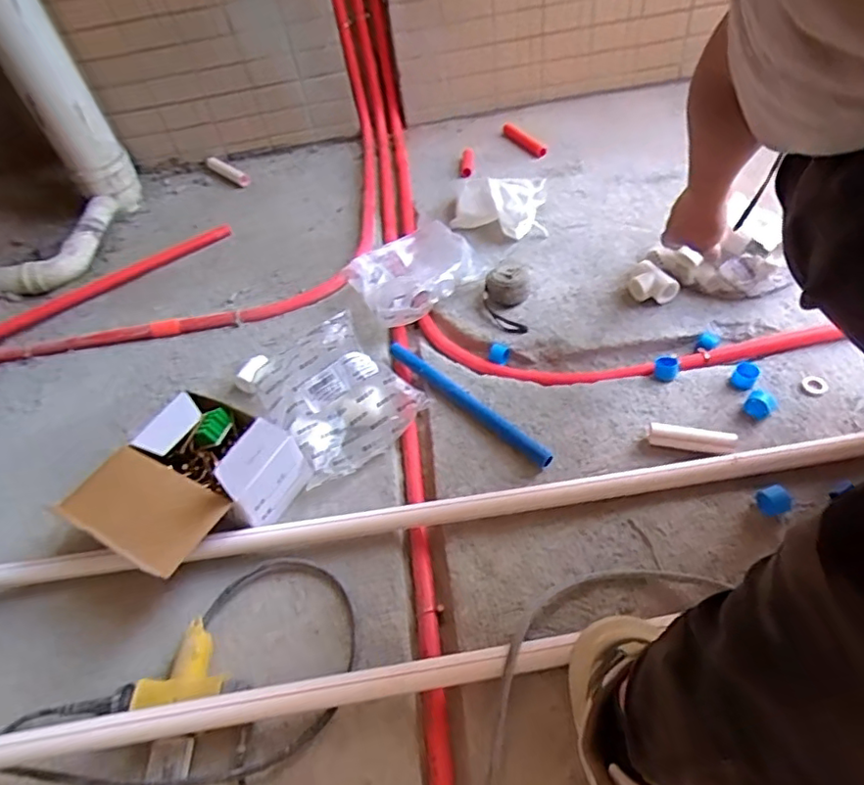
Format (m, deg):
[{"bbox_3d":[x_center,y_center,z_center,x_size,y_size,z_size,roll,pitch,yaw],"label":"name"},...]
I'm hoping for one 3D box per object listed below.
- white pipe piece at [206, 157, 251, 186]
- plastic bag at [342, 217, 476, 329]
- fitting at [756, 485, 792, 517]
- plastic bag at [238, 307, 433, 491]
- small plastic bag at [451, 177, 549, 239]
[{"bbox_3d":[-0.423,-0.460,1.199,0.105,0.014,0.026,30,59,4],"label":"white pipe piece"},{"bbox_3d":[-0.032,-0.186,0.889,0.198,0.070,0.156,-35,54,-20],"label":"plastic bag"},{"bbox_3d":[0.358,0.116,0.606,0.032,0.025,0.027,-14,50,-4],"label":"fitting"},{"bbox_3d":[-0.132,-0.004,0.748,0.173,0.082,0.221,-29,52,-15],"label":"plastic bag"},{"bbox_3d":[0.117,-0.329,0.996,0.159,0.069,0.115,10,53,16],"label":"small plastic bag"}]

